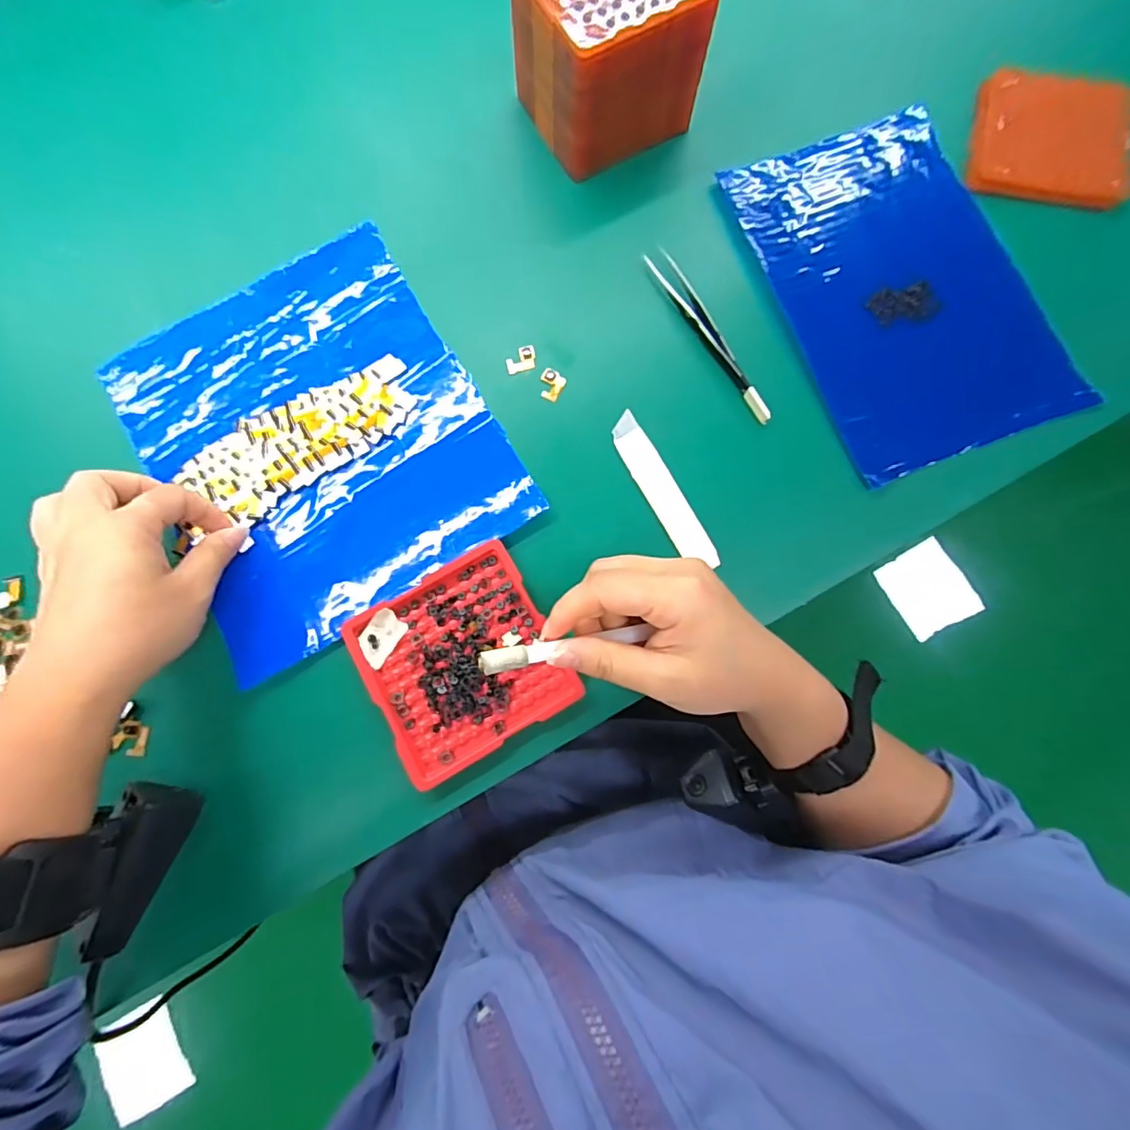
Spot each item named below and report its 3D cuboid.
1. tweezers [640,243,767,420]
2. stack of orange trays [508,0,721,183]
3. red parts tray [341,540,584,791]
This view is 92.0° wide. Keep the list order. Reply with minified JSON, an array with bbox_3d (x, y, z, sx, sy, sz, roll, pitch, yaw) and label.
[{"bbox_3d":[0.086,-0.140,0.327,0.014,0.006,0.128,-27,81,-3],"label":"tweezers"},{"bbox_3d":[0.025,-0.309,0.326,0.094,0.079,0.086,-31,80,-4],"label":"stack of orange trays"},{"bbox_3d":[-0.056,0.052,0.298,0.098,0.009,0.099,-28,81,-4],"label":"red parts tray"}]

